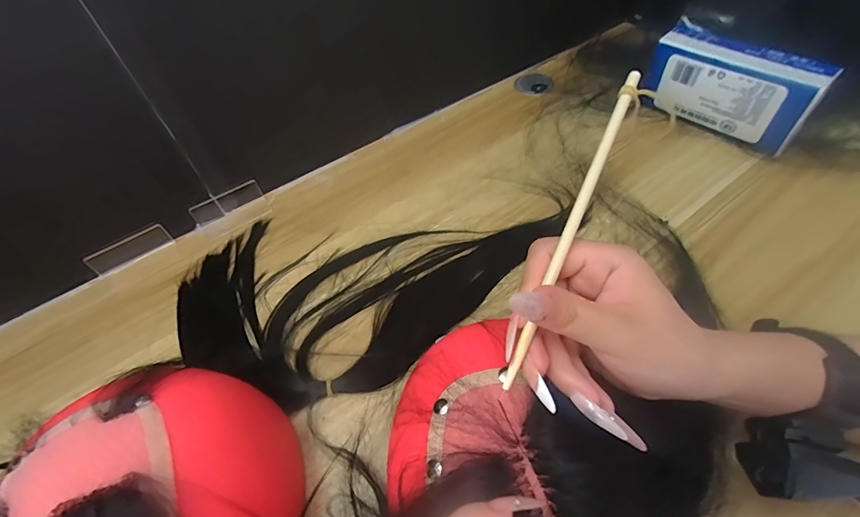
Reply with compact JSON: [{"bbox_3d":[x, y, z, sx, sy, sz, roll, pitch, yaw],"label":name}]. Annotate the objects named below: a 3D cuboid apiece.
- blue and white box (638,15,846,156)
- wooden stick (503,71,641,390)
[{"bbox_3d":[0.356,-0.204,0.495,0.061,0.089,0.182,-32,56,-18],"label":"blue and white box"},{"bbox_3d":[0.073,-0.020,0.205,0.007,0.008,0.177,22,82,21],"label":"wooden stick"}]

